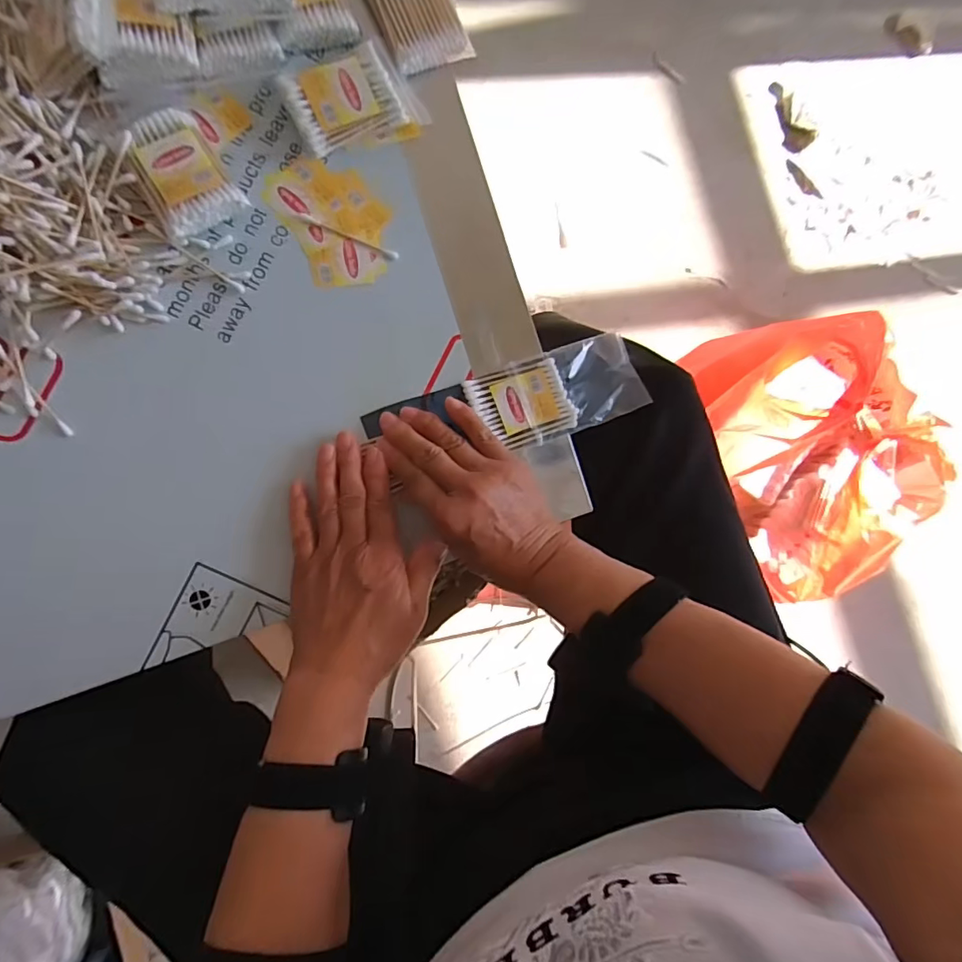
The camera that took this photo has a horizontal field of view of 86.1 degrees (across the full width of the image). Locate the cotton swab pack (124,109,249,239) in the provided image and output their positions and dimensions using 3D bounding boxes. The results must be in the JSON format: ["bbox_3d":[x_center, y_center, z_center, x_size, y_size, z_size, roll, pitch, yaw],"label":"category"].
[{"bbox_3d":[-0.204,-0.208,0.350,0.055,0.021,0.074,-34,93,-6],"label":"cotton swab pack"}]

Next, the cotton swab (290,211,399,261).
[{"bbox_3d":[-0.098,-0.180,0.376,0.080,0.004,0.007,21,87,-6],"label":"cotton swab"}]

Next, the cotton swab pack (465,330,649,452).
[{"bbox_3d":[0.061,-0.068,0.398,0.132,0.004,0.064,-20,92,-7],"label":"cotton swab pack"}]

